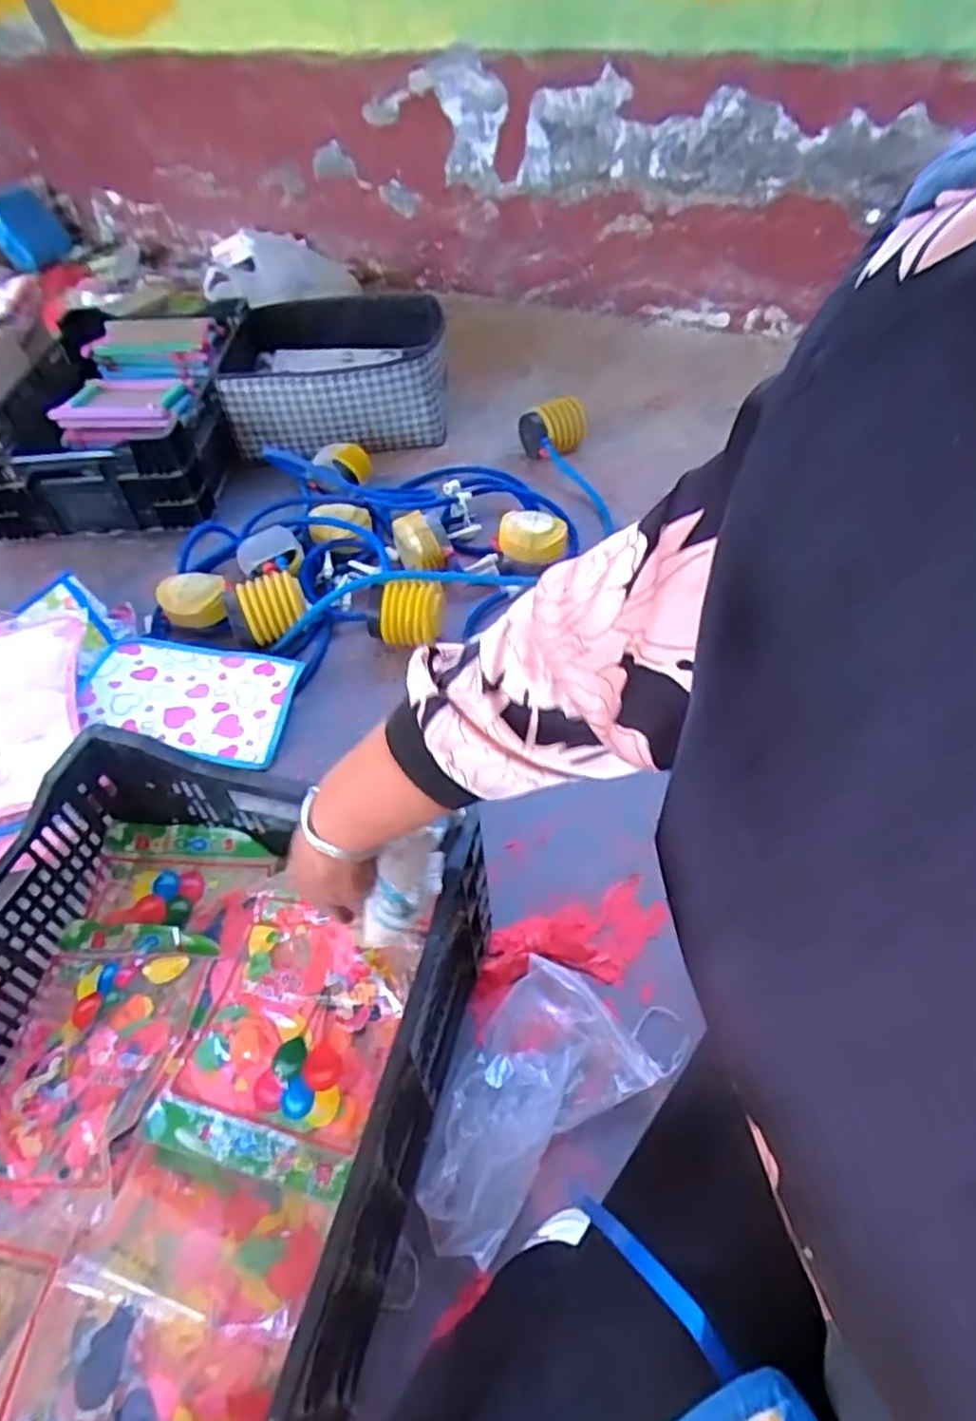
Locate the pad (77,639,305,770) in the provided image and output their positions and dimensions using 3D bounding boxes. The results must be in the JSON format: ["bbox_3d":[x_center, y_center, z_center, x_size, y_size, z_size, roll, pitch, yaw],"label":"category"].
[{"bbox_3d":[-0.417,-0.019,0.999,0.292,0.016,0.192,9,51,3],"label":"pad"}]

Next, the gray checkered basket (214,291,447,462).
[{"bbox_3d":[-0.319,-0.705,1.553,0.459,0.185,0.378,-10,49,-3],"label":"gray checkered basket"}]

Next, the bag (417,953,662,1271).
[{"bbox_3d":[0.023,0.351,0.662,0.238,0.039,0.150,-35,55,-23],"label":"bag"}]

